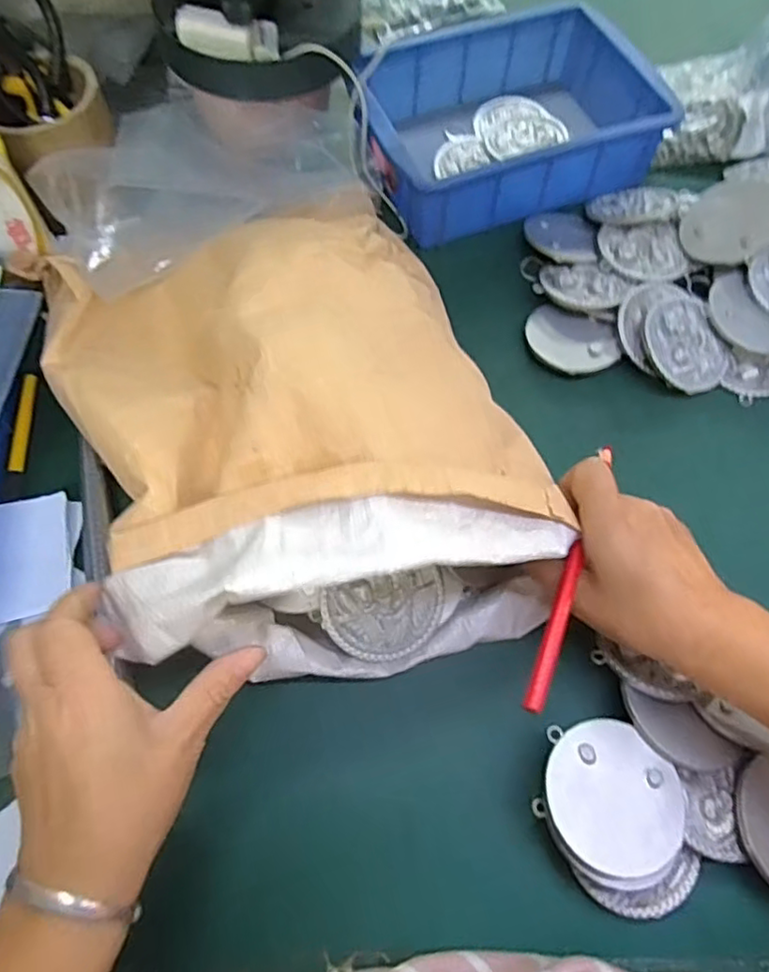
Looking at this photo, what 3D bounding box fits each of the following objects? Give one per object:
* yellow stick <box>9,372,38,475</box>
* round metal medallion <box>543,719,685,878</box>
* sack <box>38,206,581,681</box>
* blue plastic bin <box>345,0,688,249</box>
[{"bbox_3d":[-0.258,-0.045,0.455,0.010,0.009,0.076,-4,64,-3],"label":"yellow stick"},{"bbox_3d":[0.122,0.162,0.336,0.071,0.004,0.072,3,59,-4],"label":"round metal medallion"},{"bbox_3d":[-0.050,-0.043,0.386,0.257,0.128,0.304,-15,65,-7],"label":"sack"},{"bbox_3d":[0.110,-0.323,0.558,0.224,0.071,0.178,-21,66,-10],"label":"blue plastic bin"}]

